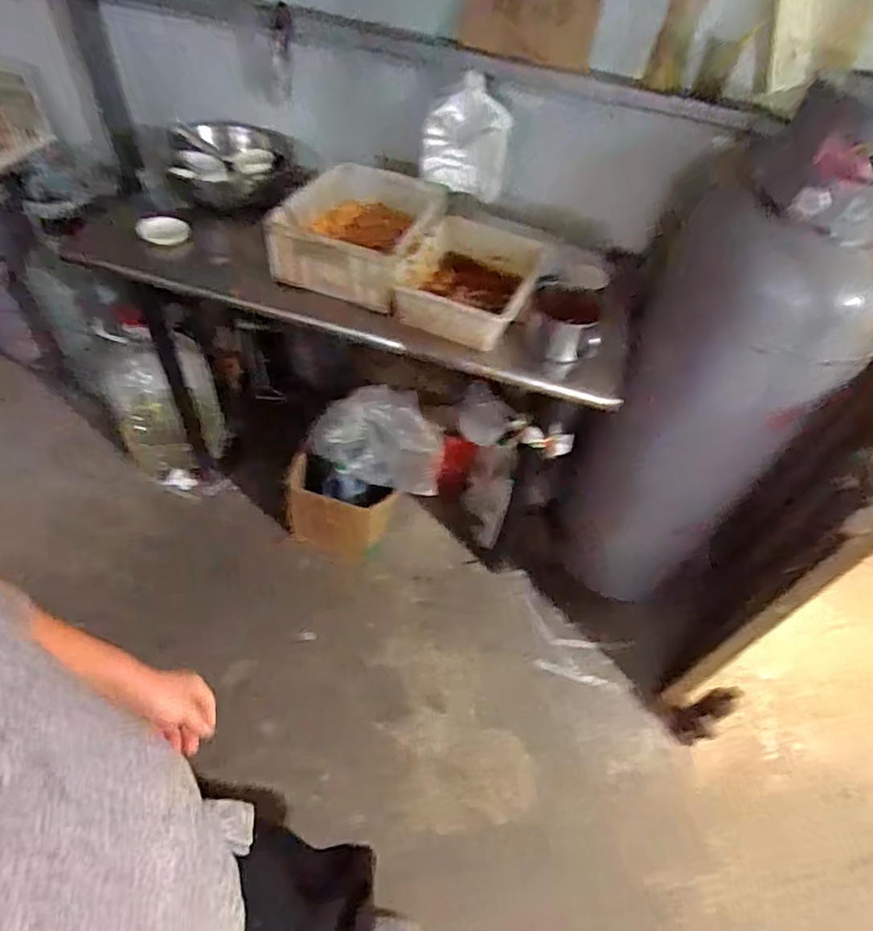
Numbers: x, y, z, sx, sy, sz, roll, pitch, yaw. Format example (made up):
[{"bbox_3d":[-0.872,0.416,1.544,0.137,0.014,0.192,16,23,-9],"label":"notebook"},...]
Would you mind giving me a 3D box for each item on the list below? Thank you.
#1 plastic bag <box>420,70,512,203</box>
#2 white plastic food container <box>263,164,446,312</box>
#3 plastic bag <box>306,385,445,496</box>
[{"bbox_3d":[0.059,-0.684,1.193,0.175,0.213,0.059,12,48,3],"label":"plastic bag"},{"bbox_3d":[-0.149,-0.486,1.158,0.280,0.132,0.342,14,49,6],"label":"white plastic food container"},{"bbox_3d":[-0.142,-0.071,1.387,0.310,0.183,0.176,7,48,-1],"label":"plastic bag"}]

